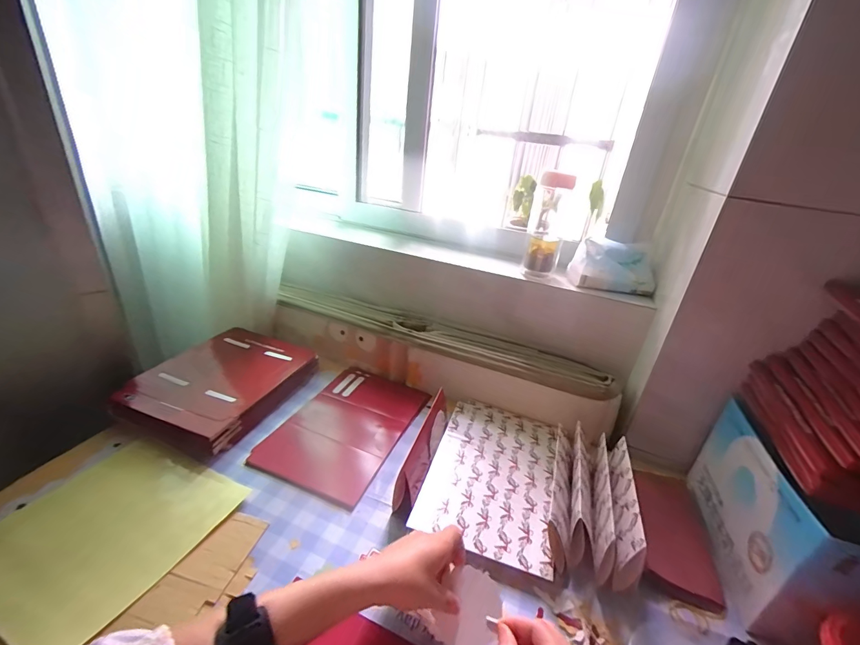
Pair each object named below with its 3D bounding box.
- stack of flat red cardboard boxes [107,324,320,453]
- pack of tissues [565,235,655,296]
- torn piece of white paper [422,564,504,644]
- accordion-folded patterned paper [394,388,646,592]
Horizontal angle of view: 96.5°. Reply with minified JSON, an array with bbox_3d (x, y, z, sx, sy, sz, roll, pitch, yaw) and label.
[{"bbox_3d":[-0.362,0.106,0.669,0.221,0.062,0.253,14,28,14],"label":"stack of flat red cardboard boxes"},{"bbox_3d":[0.324,-0.100,0.676,0.146,0.071,0.087,8,27,3],"label":"pack of tissues"},{"bbox_3d":[0.038,0.291,0.388,0.057,0.004,0.072,35,70,15],"label":"torn piece of white paper"},{"bbox_3d":[0.127,0.198,0.542,0.278,0.074,0.268,14,28,14],"label":"accordion-folded patterned paper"}]

